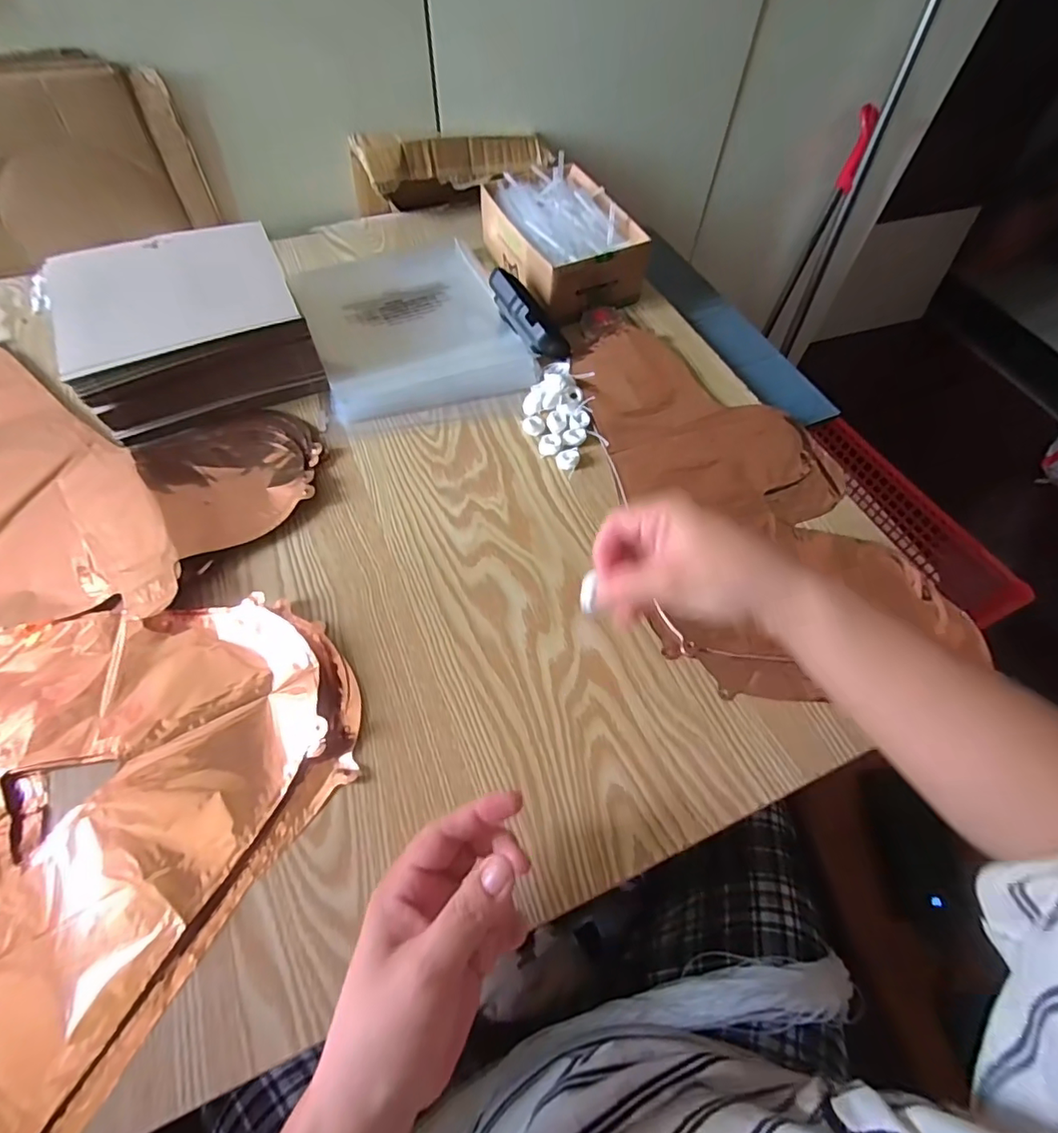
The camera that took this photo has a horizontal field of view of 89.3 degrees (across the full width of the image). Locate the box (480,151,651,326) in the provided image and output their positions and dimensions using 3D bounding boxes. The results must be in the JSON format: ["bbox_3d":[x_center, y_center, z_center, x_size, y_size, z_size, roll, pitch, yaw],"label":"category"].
[{"bbox_3d":[0.038,-0.381,0.622,0.135,0.072,0.199,-21,62,-14],"label":"box"}]

